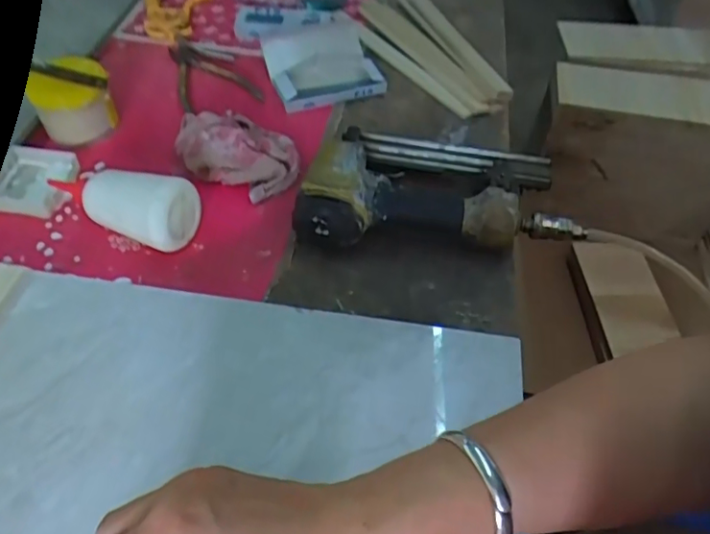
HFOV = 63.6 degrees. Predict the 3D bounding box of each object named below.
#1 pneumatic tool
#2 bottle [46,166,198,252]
[{"bbox_3d":[0.076,-0.080,0.538,0.246,0.055,0.150,5,51,1],"label":"pneumatic tool"},{"bbox_3d":[-0.219,-0.066,0.524,0.151,0.061,0.054,22,53,14],"label":"bottle"}]

